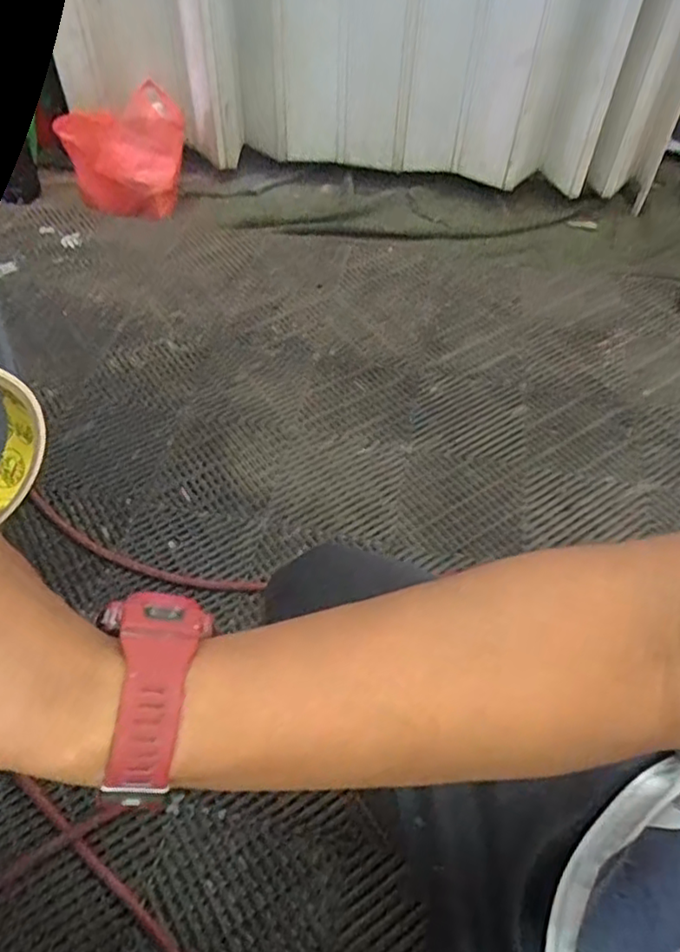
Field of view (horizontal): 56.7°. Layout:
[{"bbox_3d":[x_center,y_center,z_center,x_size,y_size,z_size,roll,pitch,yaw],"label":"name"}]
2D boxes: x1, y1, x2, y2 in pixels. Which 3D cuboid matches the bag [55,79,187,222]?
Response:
[{"bbox_3d":[-0.500,-0.752,1.489,0.278,0.229,0.120,-11,53,-12],"label":"bag"}]

